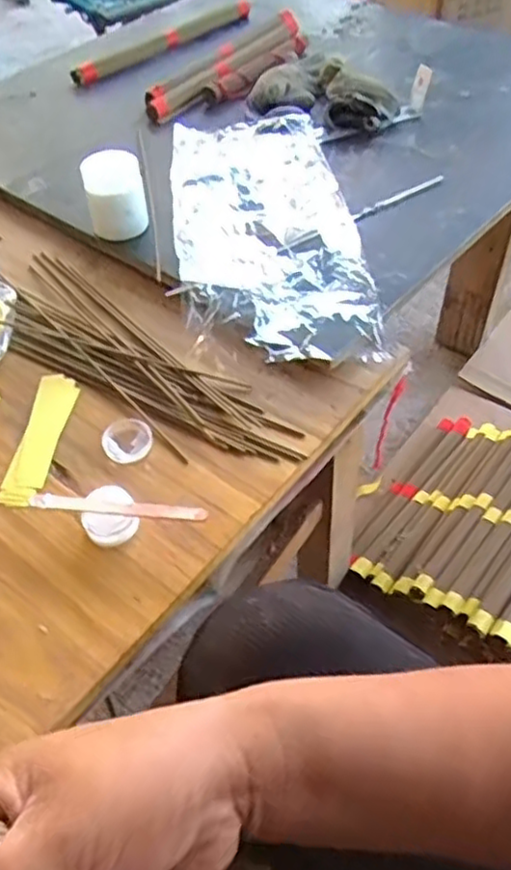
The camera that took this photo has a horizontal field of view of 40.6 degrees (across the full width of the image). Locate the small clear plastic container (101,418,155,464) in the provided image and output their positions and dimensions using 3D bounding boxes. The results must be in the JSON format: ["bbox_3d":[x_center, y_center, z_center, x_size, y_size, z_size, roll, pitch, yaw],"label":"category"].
[{"bbox_3d":[-0.100,0.003,0.538,0.038,0.004,0.040,-35,57,-25],"label":"small clear plastic container"}]

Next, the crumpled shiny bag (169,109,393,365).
[{"bbox_3d":[0.008,-0.218,0.687,0.171,0.031,0.391,-5,49,-2],"label":"crumpled shiny bag"}]

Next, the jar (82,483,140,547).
[{"bbox_3d":[-0.102,0.057,0.482,0.036,0.026,0.035,-1,49,1],"label":"jar"}]

